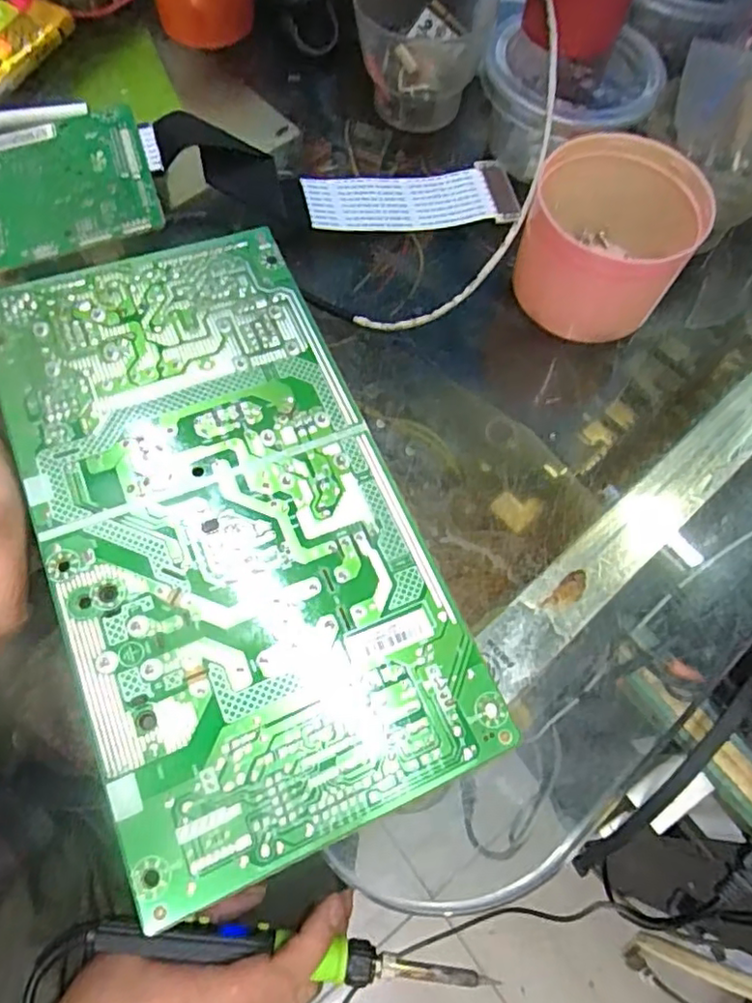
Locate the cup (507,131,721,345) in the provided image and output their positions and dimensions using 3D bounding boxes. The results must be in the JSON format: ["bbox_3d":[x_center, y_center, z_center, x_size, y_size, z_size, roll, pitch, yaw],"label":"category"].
[{"bbox_3d":[0.091,-0.105,0.247,0.063,0.045,0.062,1,68,-1],"label":"cup"}]

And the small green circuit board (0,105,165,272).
[{"bbox_3d":[-0.132,-0.134,0.260,0.071,0.007,0.077,-18,69,-9],"label":"small green circuit board"}]

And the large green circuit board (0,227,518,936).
[{"bbox_3d":[-0.050,0.001,0.203,0.110,0.017,0.210,-22,70,-10],"label":"large green circuit board"}]

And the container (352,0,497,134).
[{"bbox_3d":[0.021,-0.216,0.298,0.063,0.046,0.054,5,68,1],"label":"container"}]

